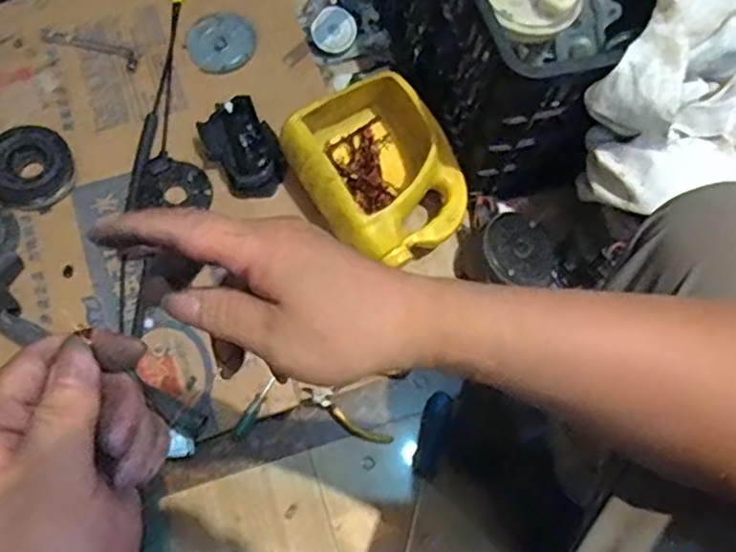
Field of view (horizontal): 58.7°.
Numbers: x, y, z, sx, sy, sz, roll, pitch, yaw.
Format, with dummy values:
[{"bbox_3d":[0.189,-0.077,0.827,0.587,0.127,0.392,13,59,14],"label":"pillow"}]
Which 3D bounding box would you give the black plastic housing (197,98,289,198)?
[{"bbox_3d":[-0.160,-0.164,0.836,0.077,0.053,0.117,-31,72,-15],"label":"black plastic housing"}]

